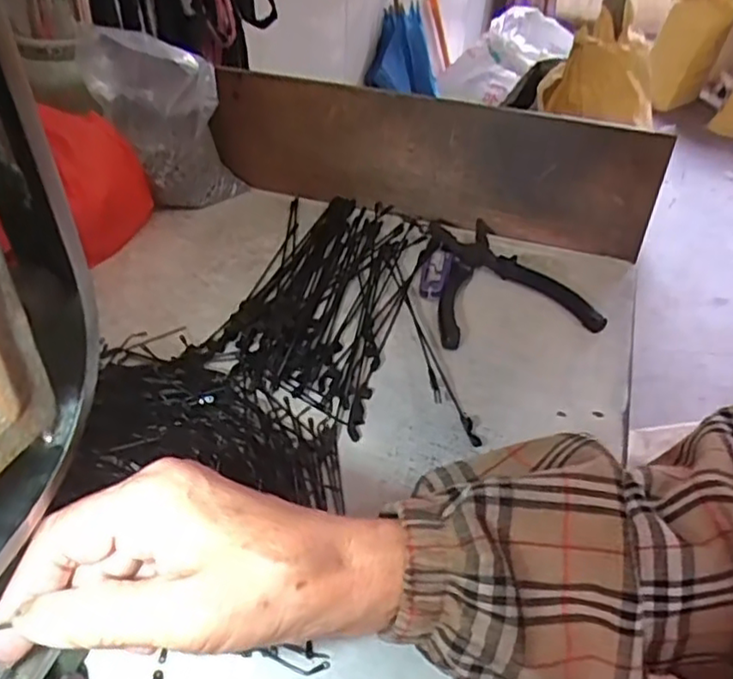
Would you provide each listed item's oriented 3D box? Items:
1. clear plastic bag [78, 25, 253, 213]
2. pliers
[{"bbox_3d":[-0.175,-0.187,0.584,0.128,0.148,0.060,-9,39,-18],"label":"clear plastic bag"},{"bbox_3d":[0.098,-0.053,0.542,0.125,0.019,0.169,-6,39,-14],"label":"pliers"}]

